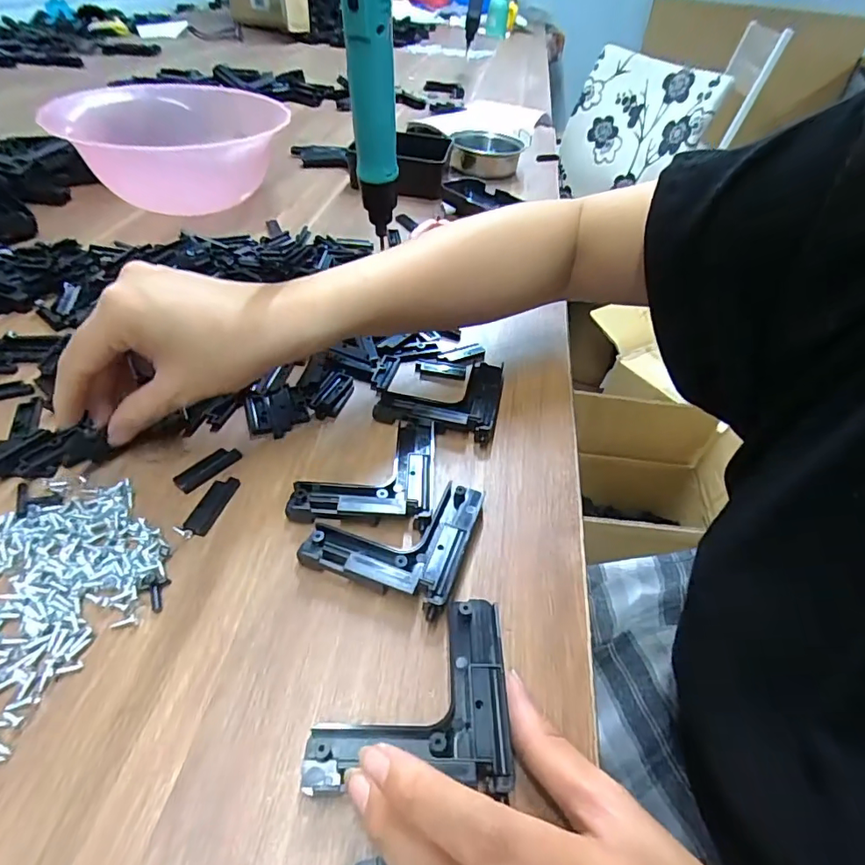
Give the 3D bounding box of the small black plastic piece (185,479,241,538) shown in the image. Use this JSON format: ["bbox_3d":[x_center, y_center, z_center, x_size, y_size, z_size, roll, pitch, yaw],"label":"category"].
[{"bbox_3d":[-0.114,0.036,0.264,0.013,0.004,0.036,15,45,8],"label":"small black plastic piece"}]

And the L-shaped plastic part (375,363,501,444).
[{"bbox_3d":[0.009,-0.028,0.338,0.072,0.014,0.079,15,45,8],"label":"L-shaped plastic part"}]

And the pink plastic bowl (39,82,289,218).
[{"bbox_3d":[-0.253,-0.275,0.512,0.190,0.084,0.185,3,44,-3],"label":"pink plastic bowl"}]

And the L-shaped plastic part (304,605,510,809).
[{"bbox_3d":[-0.008,0.100,0.205,0.073,0.015,0.075,5,44,-1],"label":"L-shaped plastic part"}]

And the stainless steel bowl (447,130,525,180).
[{"bbox_3d":[0.072,-0.367,0.676,0.085,0.042,0.081,3,43,-3],"label":"stainless steel bowl"}]

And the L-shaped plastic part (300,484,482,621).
[{"bbox_3d":[-0.018,0.048,0.257,0.074,0.014,0.075,18,45,11],"label":"L-shaped plastic part"}]

